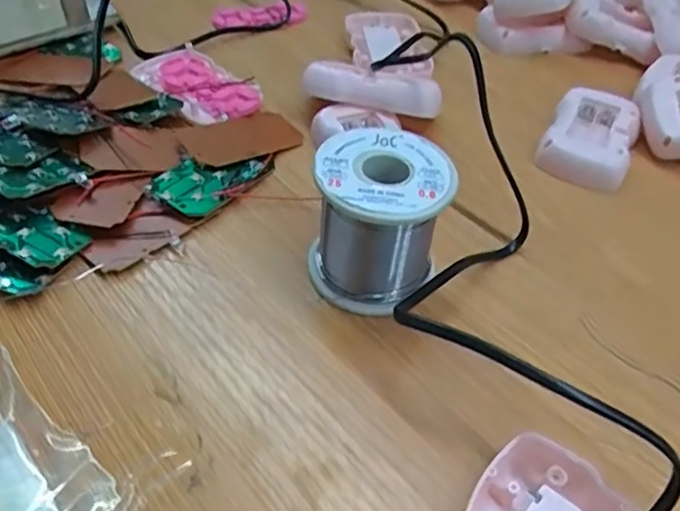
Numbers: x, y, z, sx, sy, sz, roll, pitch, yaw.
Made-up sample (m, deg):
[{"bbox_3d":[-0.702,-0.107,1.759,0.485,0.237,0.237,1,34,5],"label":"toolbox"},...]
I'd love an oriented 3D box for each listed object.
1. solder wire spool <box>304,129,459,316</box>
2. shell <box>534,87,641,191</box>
[{"bbox_3d":[0.018,-0.015,0.298,0.059,0.065,0.058,2,46,-2],"label":"solder wire spool"},{"bbox_3d":[0.158,-0.076,0.400,0.052,0.016,0.086,22,49,17],"label":"shell"}]

